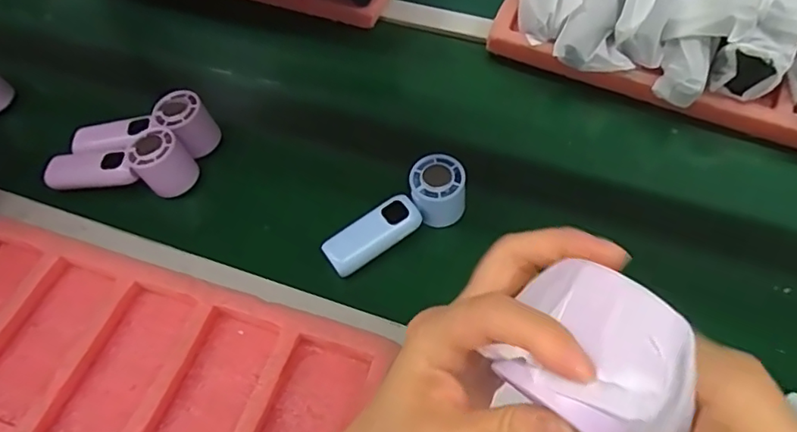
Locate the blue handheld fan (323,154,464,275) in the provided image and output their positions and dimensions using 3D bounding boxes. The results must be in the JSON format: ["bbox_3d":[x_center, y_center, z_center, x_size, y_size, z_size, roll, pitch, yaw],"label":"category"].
[{"bbox_3d":[0.002,0.003,0.531,0.152,0.038,0.058,-35,63,-19],"label":"blue handheld fan"}]

